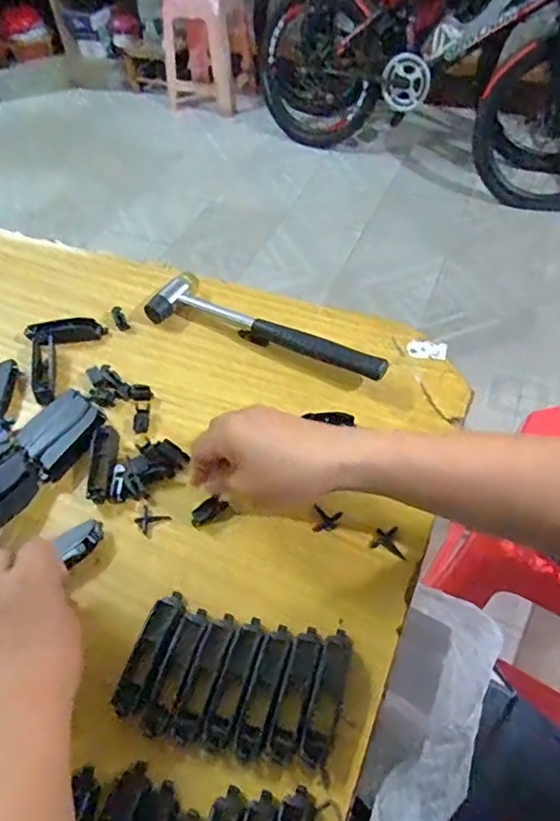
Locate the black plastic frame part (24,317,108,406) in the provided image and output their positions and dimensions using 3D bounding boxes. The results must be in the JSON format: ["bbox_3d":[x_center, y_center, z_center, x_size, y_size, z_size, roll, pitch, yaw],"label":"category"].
[{"bbox_3d":[-0.196,-0.053,0.518,0.072,0.015,0.091,-18,52,-11],"label":"black plastic frame part"}]

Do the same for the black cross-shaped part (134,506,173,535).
[{"bbox_3d":[-0.096,0.082,0.411,0.023,0.004,0.019,19,54,18],"label":"black cross-shaped part"}]

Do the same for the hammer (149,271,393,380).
[{"bbox_3d":[-0.010,-0.079,0.522,0.236,0.025,0.058,19,54,18],"label":"hammer"}]

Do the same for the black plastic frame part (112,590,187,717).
[{"bbox_3d":[-0.080,0.152,0.350,0.021,0.011,0.075,11,52,13],"label":"black plastic frame part"}]

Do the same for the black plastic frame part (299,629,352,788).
[{"bbox_3d":[0.028,0.172,0.330,0.019,0.005,0.079,11,52,12],"label":"black plastic frame part"}]

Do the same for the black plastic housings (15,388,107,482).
[{"bbox_3d":[-0.180,0.018,0.459,0.053,0.014,0.072,27,57,24],"label":"black plastic housings"}]

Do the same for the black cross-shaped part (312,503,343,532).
[{"bbox_3d":[0.033,0.080,0.405,0.021,0.004,0.020,10,52,11],"label":"black cross-shaped part"}]

